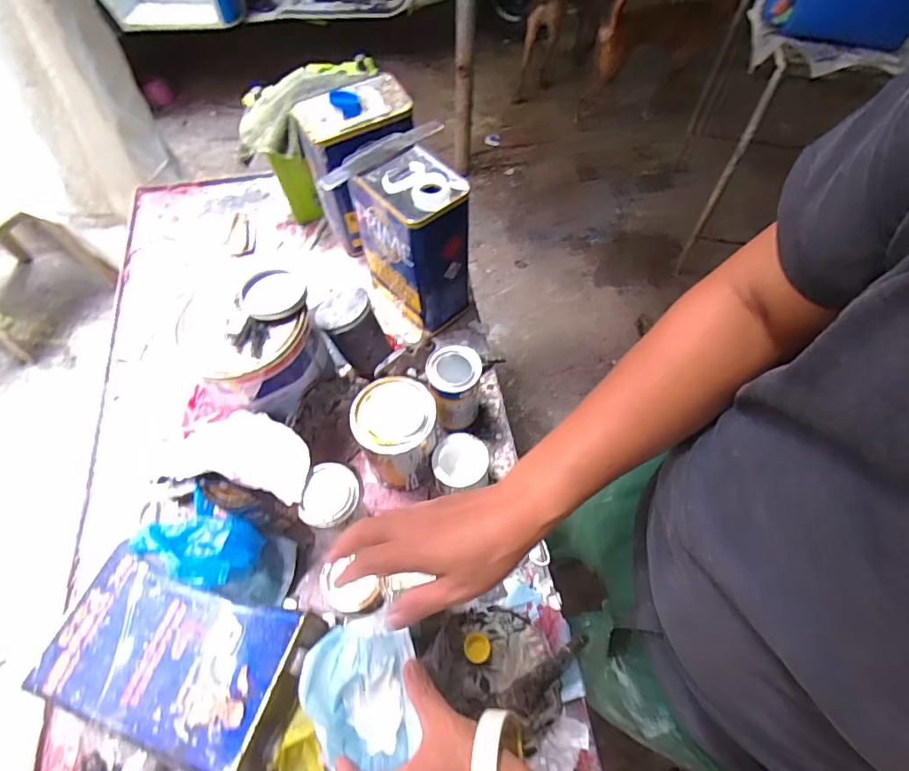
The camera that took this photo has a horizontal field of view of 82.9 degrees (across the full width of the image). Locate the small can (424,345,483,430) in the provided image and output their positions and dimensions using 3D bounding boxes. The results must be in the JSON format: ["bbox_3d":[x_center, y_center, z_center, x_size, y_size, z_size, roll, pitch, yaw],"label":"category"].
[{"bbox_3d":[0.000,0.008,0.726,0.071,0.111,0.072,1,60,-2],"label":"small can"}]

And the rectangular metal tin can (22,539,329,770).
[{"bbox_3d":[-0.289,0.291,0.555,0.254,0.092,0.162,20,61,9],"label":"rectangular metal tin can"}]

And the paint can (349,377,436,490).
[{"bbox_3d":[-0.077,0.067,0.694,0.101,0.143,0.101,1,60,-2],"label":"paint can"}]

